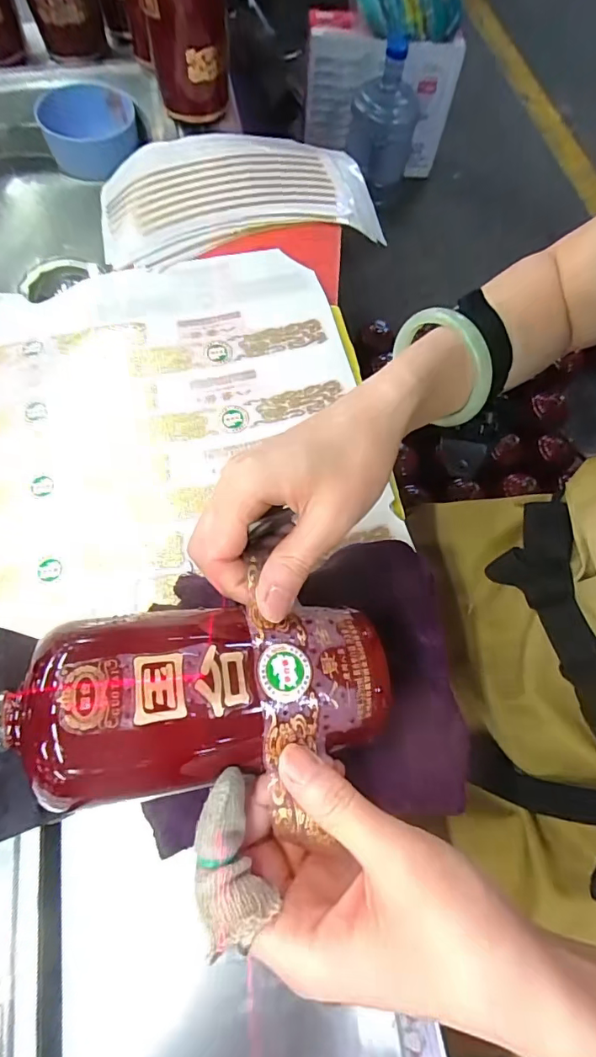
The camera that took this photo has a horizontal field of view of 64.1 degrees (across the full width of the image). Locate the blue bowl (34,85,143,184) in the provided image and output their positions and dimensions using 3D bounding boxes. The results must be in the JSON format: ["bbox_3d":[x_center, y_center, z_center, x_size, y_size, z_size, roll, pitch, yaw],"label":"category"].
[{"bbox_3d":[-0.250,-0.477,0.580,0.110,0.059,0.109,1,69,-2],"label":"blue bowl"}]

